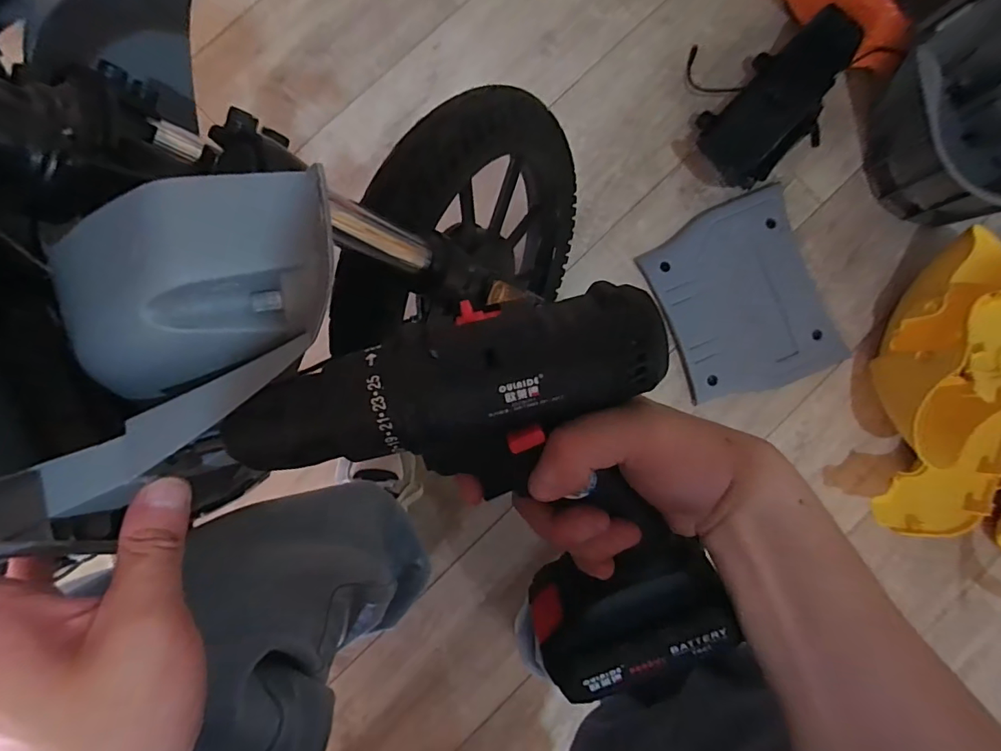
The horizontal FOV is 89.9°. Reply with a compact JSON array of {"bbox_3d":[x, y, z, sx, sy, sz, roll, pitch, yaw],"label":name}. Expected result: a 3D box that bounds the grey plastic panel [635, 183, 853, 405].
[{"bbox_3d":[0.372,-0.119,0.773,0.255,0.054,0.291,-21,90,-3],"label":"grey plastic panel"}]

